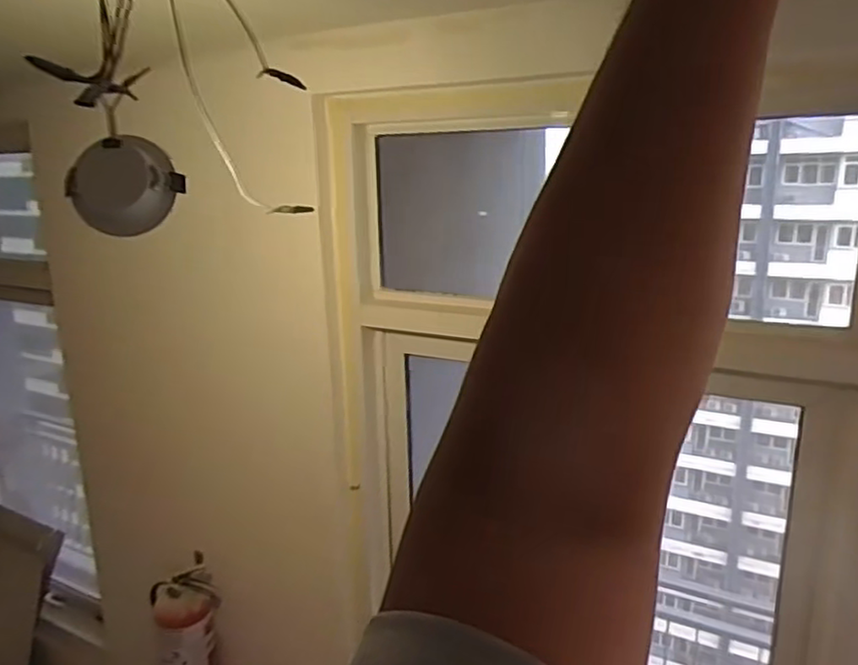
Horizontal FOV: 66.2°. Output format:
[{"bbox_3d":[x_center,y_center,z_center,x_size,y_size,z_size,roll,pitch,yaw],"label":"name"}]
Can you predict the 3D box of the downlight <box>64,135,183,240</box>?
[{"bbox_3d":[-0.286,-0.138,0.629,0.101,0.084,0.045,-11,17,-34],"label":"downlight"}]

